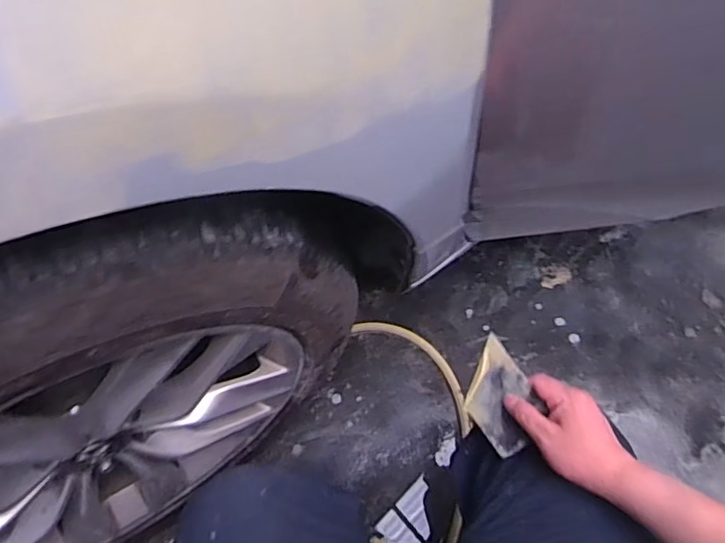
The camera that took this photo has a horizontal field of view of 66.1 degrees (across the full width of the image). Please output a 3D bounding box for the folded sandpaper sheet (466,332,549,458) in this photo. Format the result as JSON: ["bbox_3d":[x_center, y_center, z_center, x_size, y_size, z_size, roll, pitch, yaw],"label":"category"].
[{"bbox_3d":[0.140,0.127,0.573,0.059,0.013,0.112,19,107,27],"label":"folded sandpaper sheet"}]

